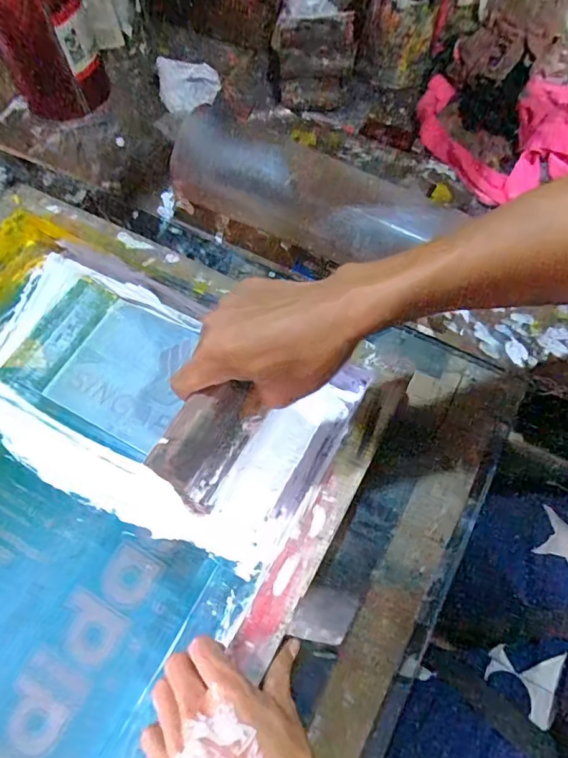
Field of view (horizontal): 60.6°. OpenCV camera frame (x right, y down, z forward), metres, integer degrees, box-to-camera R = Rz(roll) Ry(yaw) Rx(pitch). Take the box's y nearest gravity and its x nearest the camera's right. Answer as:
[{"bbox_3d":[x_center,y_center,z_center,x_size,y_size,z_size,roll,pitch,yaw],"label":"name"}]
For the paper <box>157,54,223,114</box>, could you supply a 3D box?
[{"bbox_3d":[-0.115,-0.339,0.563,0.070,0.029,0.054,11,67,7],"label":"paper"}]

